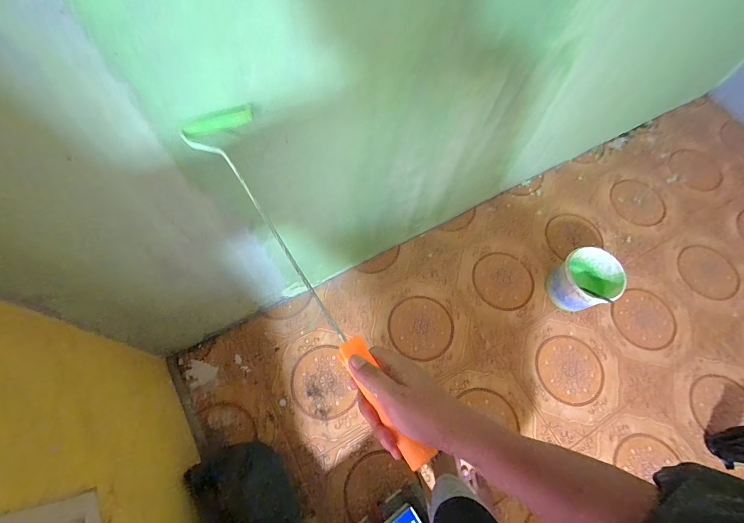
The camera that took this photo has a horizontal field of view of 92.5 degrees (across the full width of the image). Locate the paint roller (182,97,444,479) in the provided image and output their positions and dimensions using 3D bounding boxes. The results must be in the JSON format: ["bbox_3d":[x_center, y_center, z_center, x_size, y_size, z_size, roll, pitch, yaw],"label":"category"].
[{"bbox_3d":[-0.101,-0.017,0.465,0.107,0.066,0.574,-30,63,-14],"label":"paint roller"}]

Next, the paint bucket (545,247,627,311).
[{"bbox_3d":[0.799,0.085,1.348,0.193,0.209,0.209,1,66,-3],"label":"paint bucket"}]

